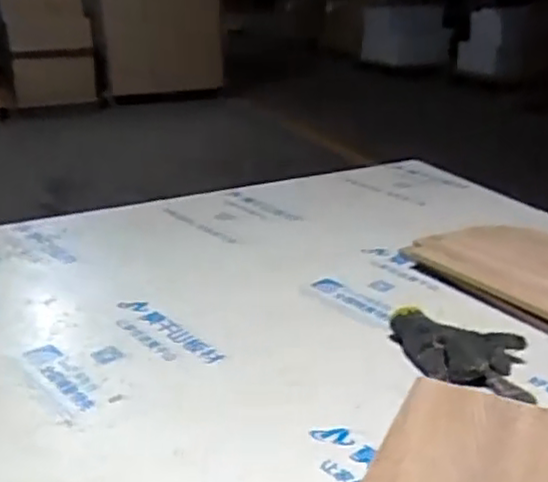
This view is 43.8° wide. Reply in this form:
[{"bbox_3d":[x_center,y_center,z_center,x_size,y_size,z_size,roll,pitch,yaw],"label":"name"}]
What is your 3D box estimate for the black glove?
[{"bbox_3d":[0.236,0.141,0.876,0.172,0.035,0.125,7,24,15],"label":"black glove"}]

